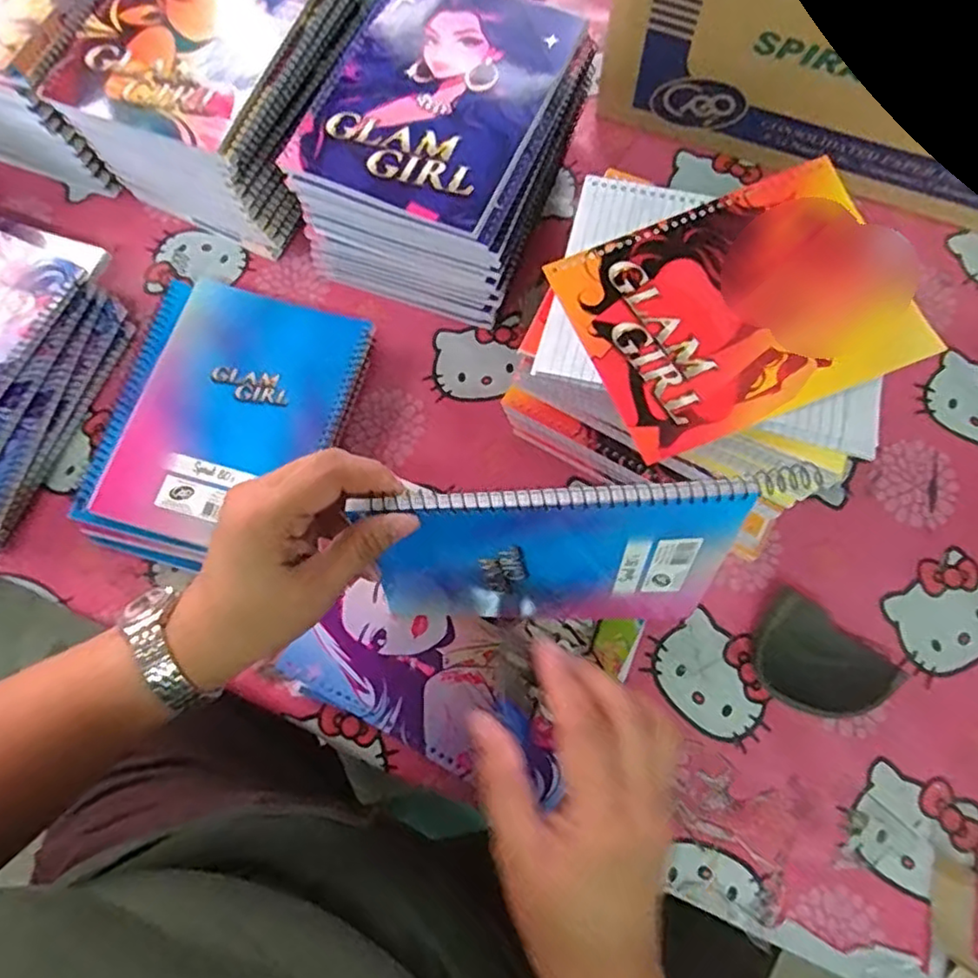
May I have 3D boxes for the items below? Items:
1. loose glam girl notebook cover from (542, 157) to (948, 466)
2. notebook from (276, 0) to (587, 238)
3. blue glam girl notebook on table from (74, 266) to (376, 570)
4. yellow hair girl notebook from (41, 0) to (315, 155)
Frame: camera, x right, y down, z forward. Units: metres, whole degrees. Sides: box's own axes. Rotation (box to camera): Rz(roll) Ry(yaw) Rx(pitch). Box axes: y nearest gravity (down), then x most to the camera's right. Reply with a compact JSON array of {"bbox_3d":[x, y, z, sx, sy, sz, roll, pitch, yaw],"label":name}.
[{"bbox_3d":[0.153,-0.113,0.395,0.194,0.010,0.145,-22,75,-5],"label":"loose glam girl notebook cover"},{"bbox_3d":[-0.035,-0.277,0.446,0.145,0.009,0.192,23,76,8],"label":"notebook"},{"bbox_3d":[-0.199,-0.049,0.488,0.166,0.019,0.215,18,77,3],"label":"blue glam girl notebook on table"},{"bbox_3d":[-0.215,-0.347,0.476,0.161,0.018,0.198,23,77,9],"label":"yellow hair girl notebook"}]

